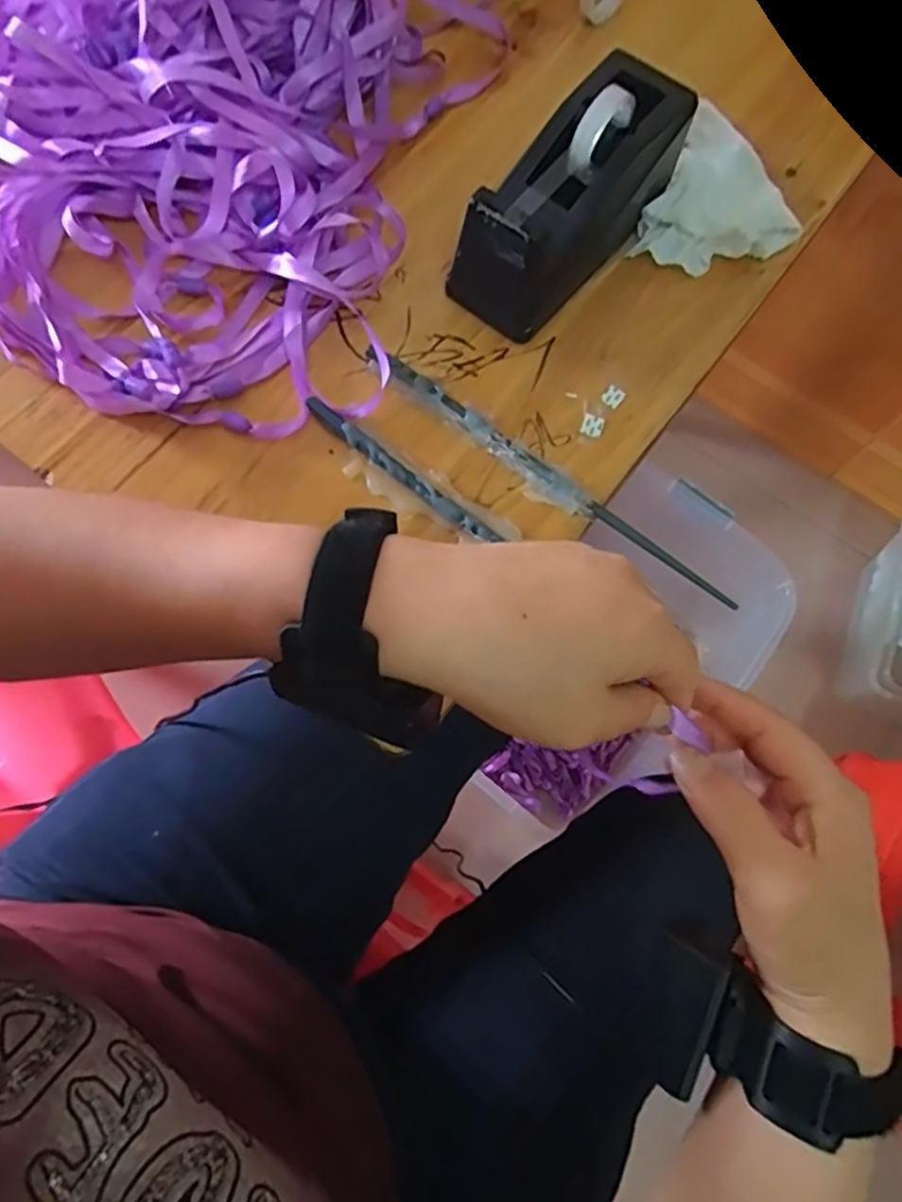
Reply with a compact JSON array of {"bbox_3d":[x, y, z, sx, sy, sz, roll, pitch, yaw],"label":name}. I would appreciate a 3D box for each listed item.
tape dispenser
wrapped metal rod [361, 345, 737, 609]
[{"bbox_3d":[0.066,-0.224,0.384,0.058,0.075,0.155,39,74,10],"label":"tape dispenser"},{"bbox_3d":[0.048,-0.066,0.366,0.227,0.011,0.017,37,74,9],"label":"wrapped metal rod"}]

